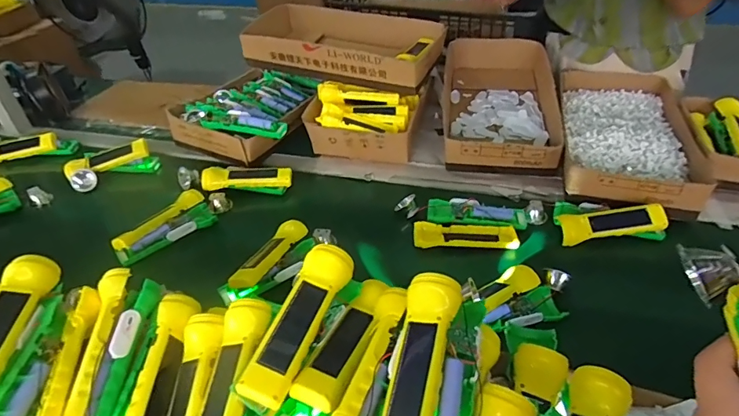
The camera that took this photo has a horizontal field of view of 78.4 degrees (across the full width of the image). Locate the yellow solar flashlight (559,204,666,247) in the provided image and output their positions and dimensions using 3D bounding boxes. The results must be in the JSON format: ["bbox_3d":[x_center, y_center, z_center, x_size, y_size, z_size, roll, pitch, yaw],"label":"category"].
[{"bbox_3d":[0.388,0.023,0.737,0.163,0.045,0.055,-6,38,-3],"label":"yellow solar flashlight"}]

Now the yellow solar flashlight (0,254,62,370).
[{"bbox_3d":[-0.379,0.117,0.463,0.046,0.033,0.166,-4,38,0],"label":"yellow solar flashlight"}]

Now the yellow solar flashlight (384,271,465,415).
[{"bbox_3d":[0.044,0.135,0.389,0.045,0.033,0.163,9,54,16],"label":"yellow solar flashlight"}]

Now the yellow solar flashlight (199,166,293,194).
[{"bbox_3d":[-0.235,-0.058,0.868,0.164,0.039,0.053,-1,38,3],"label":"yellow solar flashlight"}]

